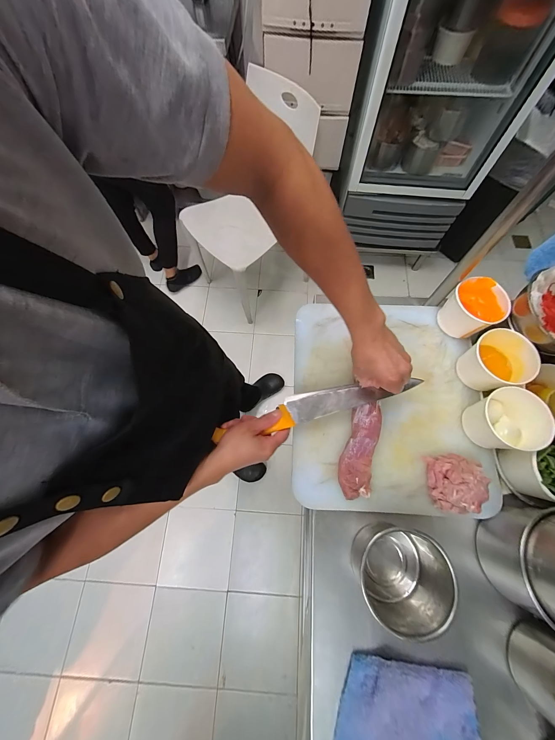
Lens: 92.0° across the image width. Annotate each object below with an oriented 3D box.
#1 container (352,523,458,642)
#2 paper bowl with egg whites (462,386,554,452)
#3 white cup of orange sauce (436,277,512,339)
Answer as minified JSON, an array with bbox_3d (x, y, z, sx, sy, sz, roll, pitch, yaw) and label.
[{"bbox_3d":[0.174,0.295,0.393,0.106,0.112,0.111,0,70,0],"label":"container"},{"bbox_3d":[0.373,0.083,0.441,0.080,0.078,0.094,-5,70,-1],"label":"paper bowl with egg whites"},{"bbox_3d":[0.376,-0.118,0.517,0.097,0.068,0.093,0,70,0],"label":"white cup of orange sauce"}]

